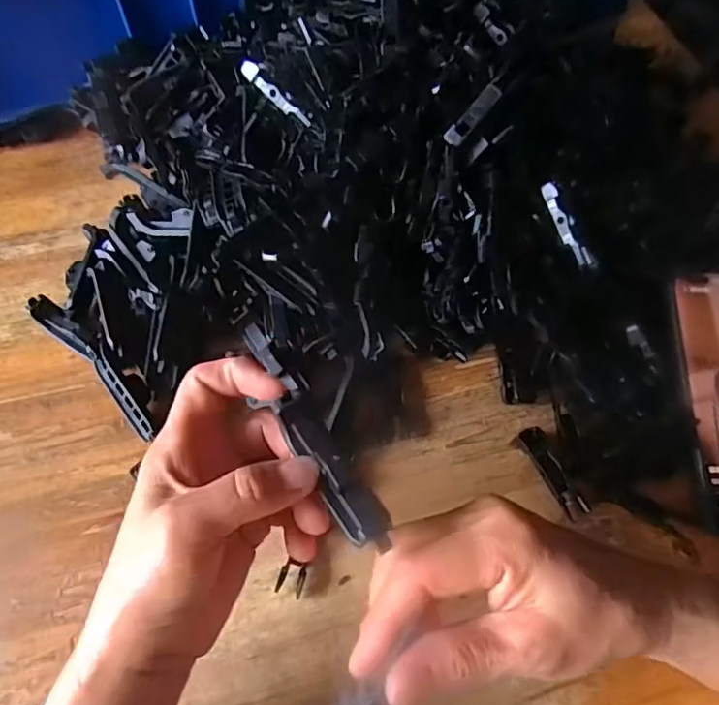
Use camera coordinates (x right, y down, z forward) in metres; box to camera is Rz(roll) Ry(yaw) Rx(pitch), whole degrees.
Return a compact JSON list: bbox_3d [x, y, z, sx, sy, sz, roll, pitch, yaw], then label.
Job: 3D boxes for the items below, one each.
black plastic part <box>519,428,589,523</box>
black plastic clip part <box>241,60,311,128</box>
[{"bbox_3d":[0.113,0.070,0.327,0.016,0.004,0.056,-21,65,-12],"label":"black plastic part"},{"bbox_3d":[-0.048,-0.150,0.325,0.052,0.005,0.007,43,68,1],"label":"black plastic clip part"}]

